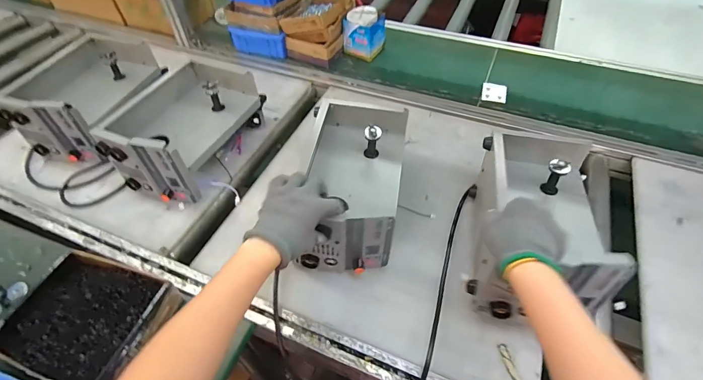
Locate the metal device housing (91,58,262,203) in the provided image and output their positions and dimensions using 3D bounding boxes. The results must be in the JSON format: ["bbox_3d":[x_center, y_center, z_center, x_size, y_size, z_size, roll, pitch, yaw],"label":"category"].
[{"bbox_3d":[-0.344,-0.128,0.791,0.175,0.155,0.294,17,53,15],"label":"metal device housing"}]

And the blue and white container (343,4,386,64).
[{"bbox_3d":[0.039,-0.448,1.070,0.094,0.117,0.102,29,57,23],"label":"blue and white container"}]

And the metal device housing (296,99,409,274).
[{"bbox_3d":[0.006,-0.017,0.688,0.177,0.153,0.298,3,50,4],"label":"metal device housing"}]

